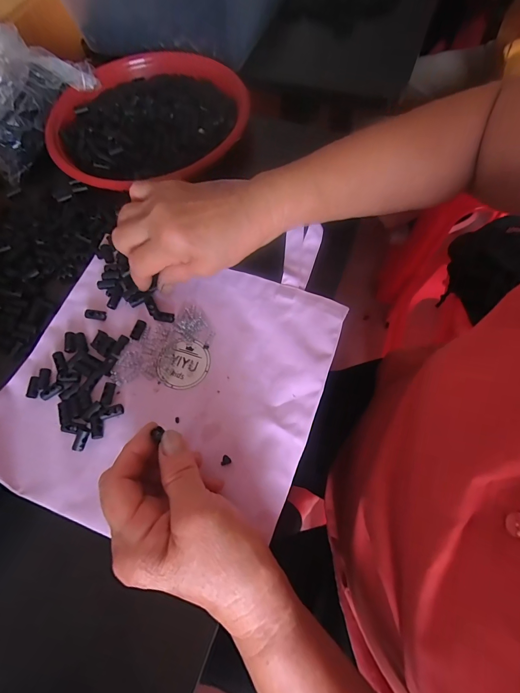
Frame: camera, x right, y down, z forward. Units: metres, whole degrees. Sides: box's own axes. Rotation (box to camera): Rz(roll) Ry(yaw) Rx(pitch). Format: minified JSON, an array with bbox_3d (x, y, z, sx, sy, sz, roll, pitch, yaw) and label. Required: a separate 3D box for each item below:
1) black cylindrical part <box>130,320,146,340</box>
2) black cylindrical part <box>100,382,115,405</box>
[{"bbox_3d":[-0.113,-0.016,0.325,0.009,0.004,0.019,13,68,9],"label":"black cylindrical part"},{"bbox_3d":[-0.130,0.040,0.301,0.007,0.005,0.019,6,67,6],"label":"black cylindrical part"}]

